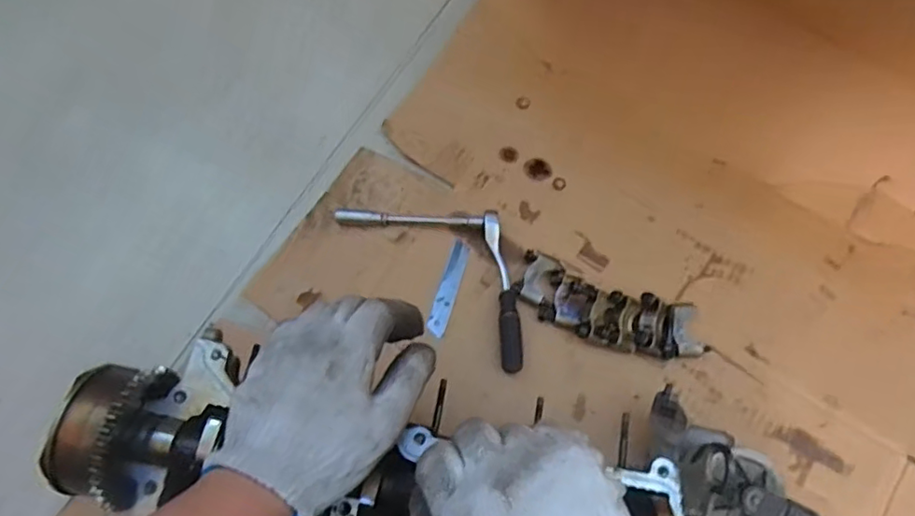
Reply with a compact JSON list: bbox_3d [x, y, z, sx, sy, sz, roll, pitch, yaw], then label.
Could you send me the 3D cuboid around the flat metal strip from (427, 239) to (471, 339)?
[{"bbox_3d":[-0.008,0.028,0.555,0.017,0.004,0.093,19,68,-2],"label":"flat metal strip"}]

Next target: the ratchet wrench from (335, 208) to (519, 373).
[{"bbox_3d":[0.000,-0.004,0.555,0.223,0.022,0.101,41,75,14],"label":"ratchet wrench"}]

